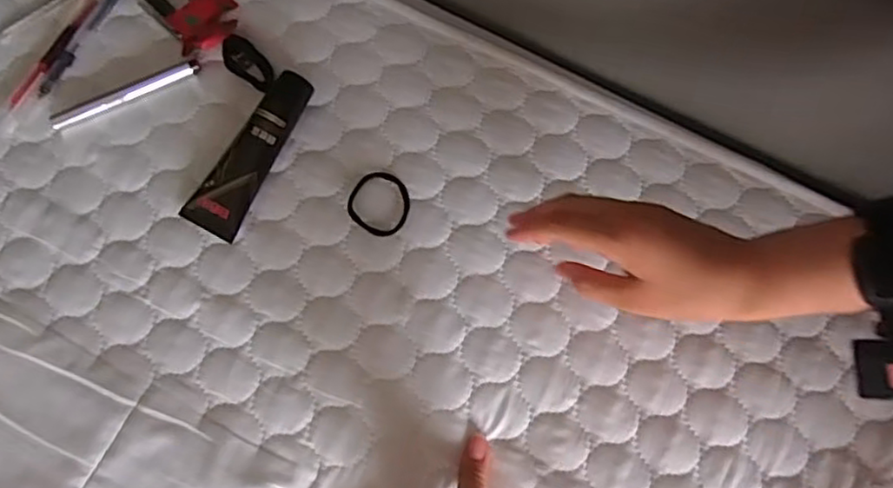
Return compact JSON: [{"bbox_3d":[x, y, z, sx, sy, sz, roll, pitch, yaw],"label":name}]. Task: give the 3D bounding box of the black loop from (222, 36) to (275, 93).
[{"bbox_3d":[-0.155,-0.143,0.513,0.049,0.011,0.028,34,76,9],"label":"black loop"}]

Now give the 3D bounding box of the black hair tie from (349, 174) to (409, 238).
[{"bbox_3d":[-0.050,-0.030,0.483,0.045,0.004,0.049,0,73,0],"label":"black hair tie"}]

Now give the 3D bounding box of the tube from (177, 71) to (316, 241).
[{"bbox_3d":[-0.146,-0.069,0.485,0.039,0.026,0.130,26,75,7],"label":"tube"}]

